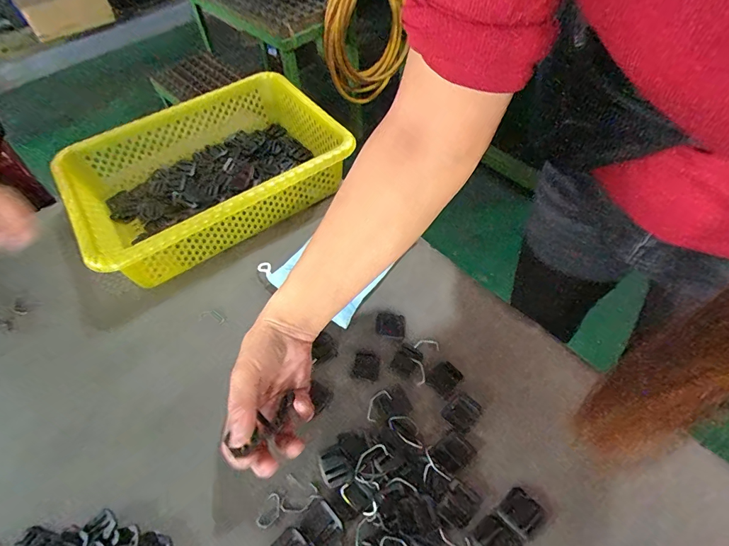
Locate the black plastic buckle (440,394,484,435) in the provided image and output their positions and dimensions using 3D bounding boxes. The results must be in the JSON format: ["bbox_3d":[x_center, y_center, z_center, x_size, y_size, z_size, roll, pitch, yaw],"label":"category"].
[{"bbox_3d":[0.099,0.141,0.402,0.030,0.004,0.036,38,65,25],"label":"black plastic buckle"}]

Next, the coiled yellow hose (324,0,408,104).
[{"bbox_3d":[0.018,-0.764,1.304,0.097,0.392,0.357,33,63,23],"label":"coiled yellow hose"}]

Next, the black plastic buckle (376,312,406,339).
[{"bbox_3d":[0.030,0.060,0.460,0.034,0.004,0.030,5,55,7],"label":"black plastic buckle"}]

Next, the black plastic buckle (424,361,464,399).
[{"bbox_3d":[0.085,0.112,0.425,0.037,0.004,0.028,-38,61,-21],"label":"black plastic buckle"}]

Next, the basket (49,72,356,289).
[{"bbox_3d":[-0.218,-0.142,0.568,0.351,0.090,0.250,-32,59,-18],"label":"basket"}]

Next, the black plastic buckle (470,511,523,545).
[{"bbox_3d":[0.112,0.228,0.338,0.033,0.004,0.034,-35,60,-19],"label":"black plastic buckle"}]

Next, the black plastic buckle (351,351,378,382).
[{"bbox_3d":[0.001,0.102,0.437,0.027,0.004,0.031,10,56,10],"label":"black plastic buckle"}]

